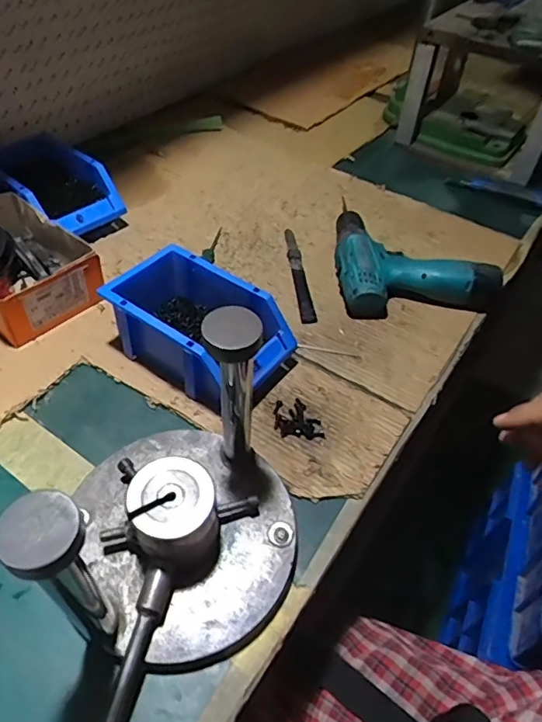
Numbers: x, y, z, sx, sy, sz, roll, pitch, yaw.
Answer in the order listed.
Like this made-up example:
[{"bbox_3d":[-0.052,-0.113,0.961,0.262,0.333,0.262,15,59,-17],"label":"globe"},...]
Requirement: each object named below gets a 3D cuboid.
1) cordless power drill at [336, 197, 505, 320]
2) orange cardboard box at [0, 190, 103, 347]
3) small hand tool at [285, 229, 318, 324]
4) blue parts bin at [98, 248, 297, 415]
[{"bbox_3d":[0.178,-0.143,0.700,0.190,0.069,0.200,-2,47,-7],"label":"cordless power drill"},{"bbox_3d":[-0.299,-0.111,0.604,0.188,0.073,0.127,31,52,23],"label":"orange cardboard box"},{"bbox_3d":[0.038,-0.118,0.684,0.021,0.023,0.171,-4,47,-8],"label":"small hand tool"},{"bbox_3d":[-0.076,-0.035,0.548,0.184,0.079,0.112,26,50,19],"label":"blue parts bin"}]

